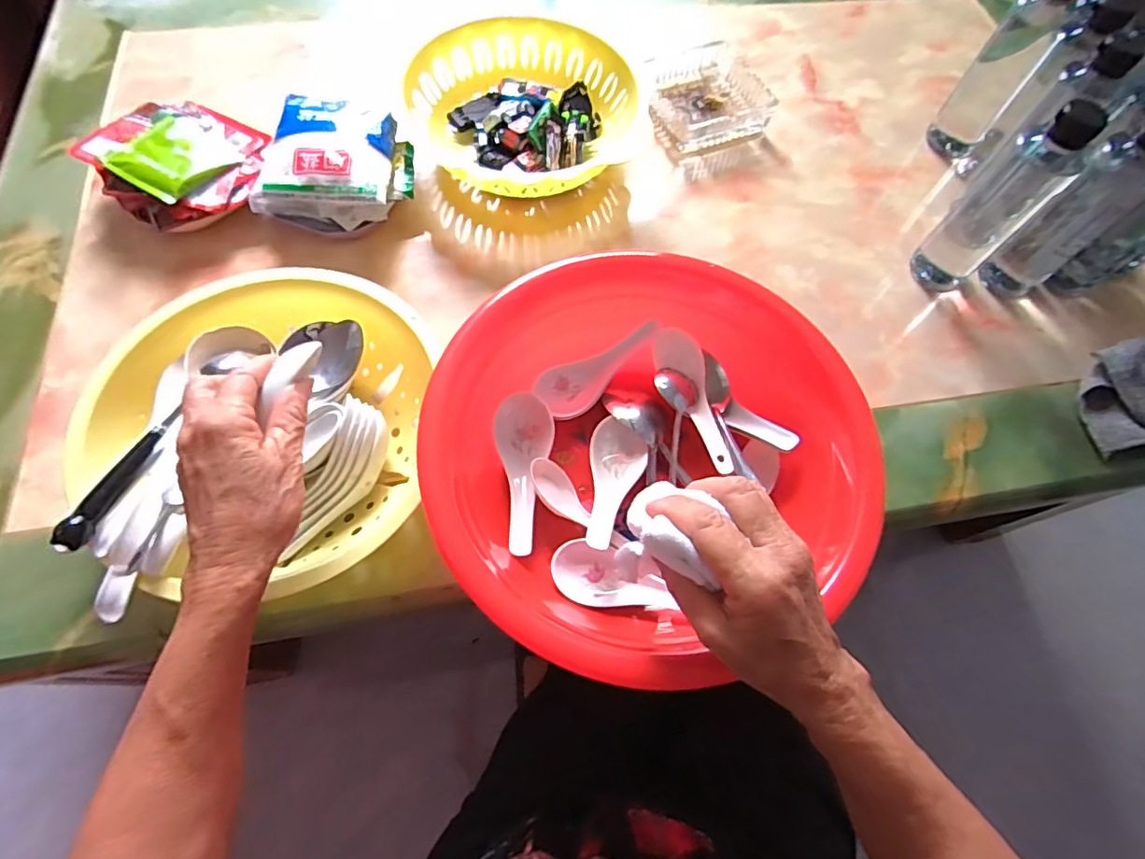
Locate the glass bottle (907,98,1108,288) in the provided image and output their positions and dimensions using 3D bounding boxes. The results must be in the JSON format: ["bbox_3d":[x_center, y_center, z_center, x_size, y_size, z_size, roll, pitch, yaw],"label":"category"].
[{"bbox_3d":[0.362,-0.189,0.479,0.054,0.171,0.044,41,70,14],"label":"glass bottle"}]

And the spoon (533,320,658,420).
[{"bbox_3d":[0.023,-0.053,0.476,0.110,0.027,0.048,-35,72,-1],"label":"spoon"}]

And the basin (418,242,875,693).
[{"bbox_3d":[0.049,0.017,0.416,0.293,0.098,0.274,1,66,-3],"label":"basin"}]

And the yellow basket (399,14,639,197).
[{"bbox_3d":[-0.048,-0.329,0.586,0.217,0.056,0.231,-31,71,-16],"label":"yellow basket"}]

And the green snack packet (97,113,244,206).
[{"bbox_3d":[-0.363,-0.255,0.520,0.077,0.024,0.102,28,67,9],"label":"green snack packet"}]

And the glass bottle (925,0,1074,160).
[{"bbox_3d":[0.429,-0.360,0.568,0.053,0.169,0.042,37,69,13],"label":"glass bottle"}]

